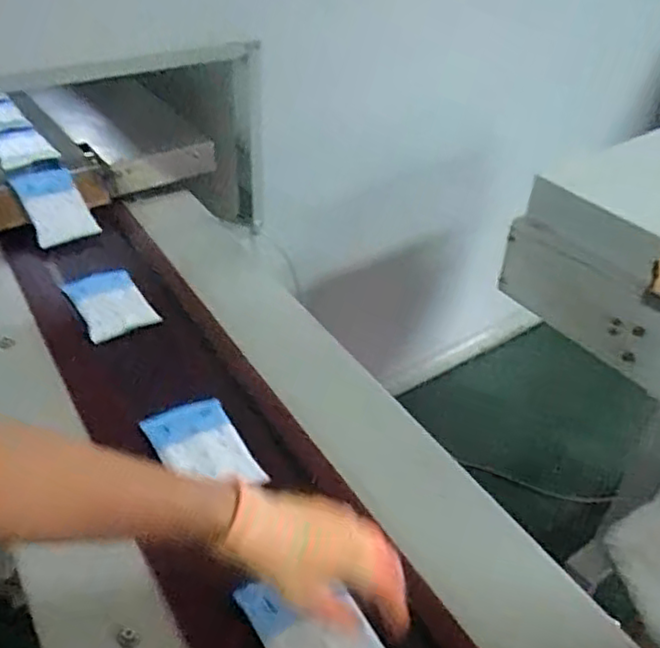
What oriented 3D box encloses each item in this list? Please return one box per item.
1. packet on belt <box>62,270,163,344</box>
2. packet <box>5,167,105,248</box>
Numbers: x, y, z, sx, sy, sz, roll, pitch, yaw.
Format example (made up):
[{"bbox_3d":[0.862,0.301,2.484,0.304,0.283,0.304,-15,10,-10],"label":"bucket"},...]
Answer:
[{"bbox_3d":[-0.292,-0.030,0.889,0.085,0.020,0.141,-22,46,-27],"label":"packet on belt"},{"bbox_3d":[-0.413,-0.179,1.009,0.087,0.013,0.142,-21,67,-28],"label":"packet"}]

